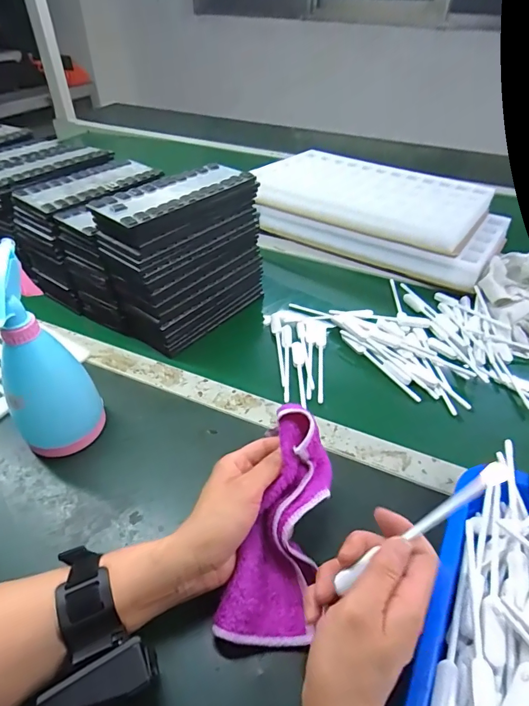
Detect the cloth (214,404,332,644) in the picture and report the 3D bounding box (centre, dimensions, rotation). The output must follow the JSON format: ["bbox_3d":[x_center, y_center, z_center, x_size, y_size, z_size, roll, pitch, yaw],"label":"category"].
[{"bbox_3d":[0.018,0.136,0.340,0.061,0.053,0.174,13,75,11],"label":"cloth"}]

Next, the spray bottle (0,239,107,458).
[{"bbox_3d":[-0.220,0.012,0.395,0.082,0.199,0.076,34,50,31],"label":"spray bottle"}]

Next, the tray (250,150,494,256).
[{"bbox_3d":[0.206,-0.313,0.809,0.423,0.044,0.275,20,44,19],"label":"tray"}]

